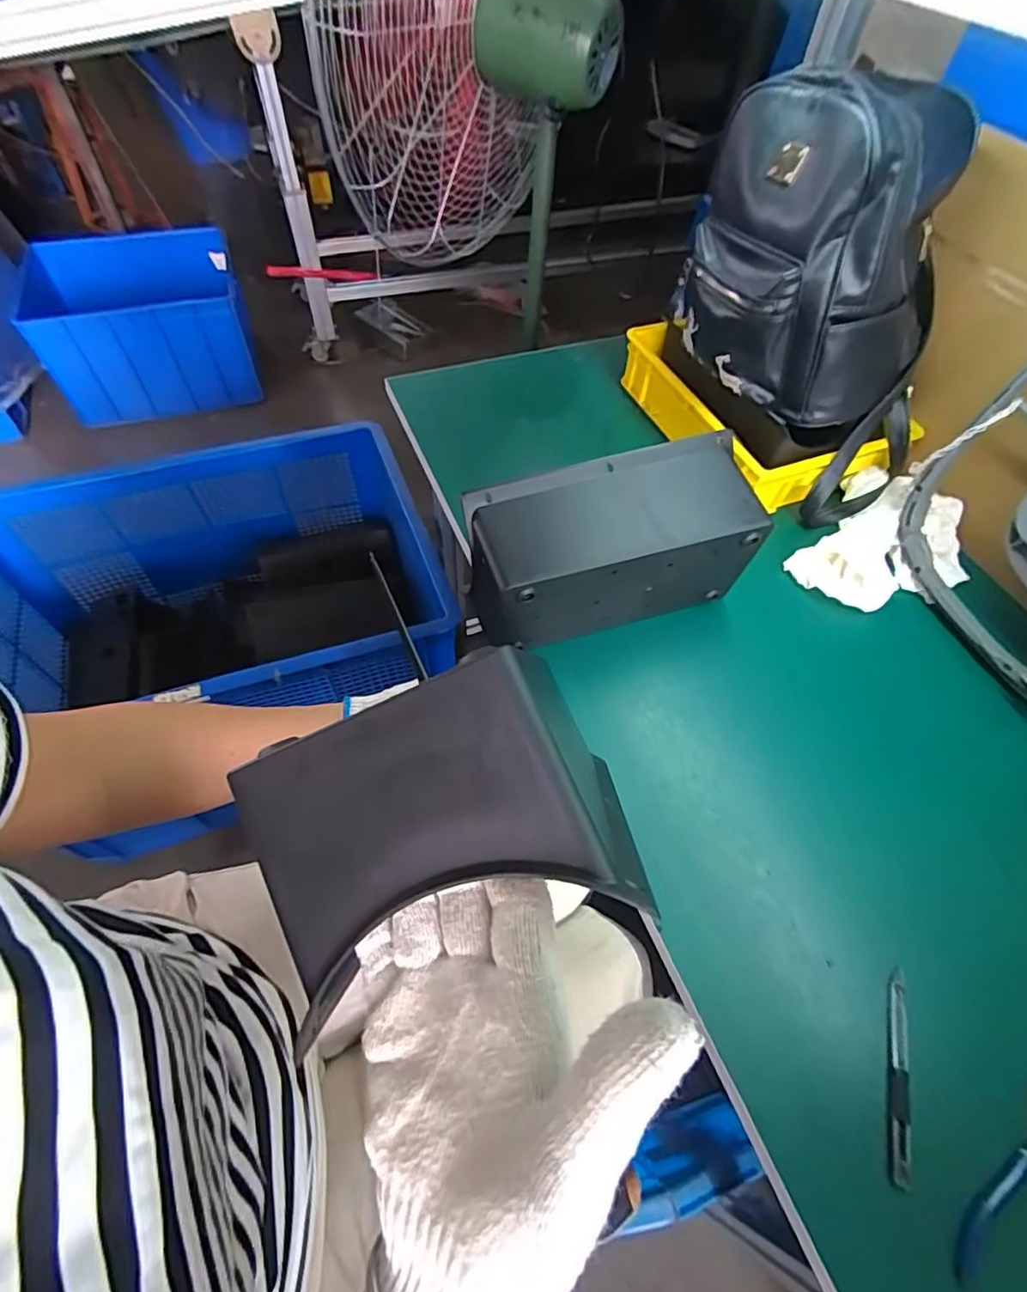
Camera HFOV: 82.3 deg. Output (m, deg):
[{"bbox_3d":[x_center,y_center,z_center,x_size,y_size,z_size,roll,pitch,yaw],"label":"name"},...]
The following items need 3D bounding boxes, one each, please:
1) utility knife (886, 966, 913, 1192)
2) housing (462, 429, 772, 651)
[{"bbox_3d":[0.287,0.316,0.438,0.016,0.009,0.137,18,58,9],"label":"utility knife"},{"bbox_3d":[0.096,-0.099,0.607,0.282,0.138,0.116,-15,59,-12],"label":"housing"}]

